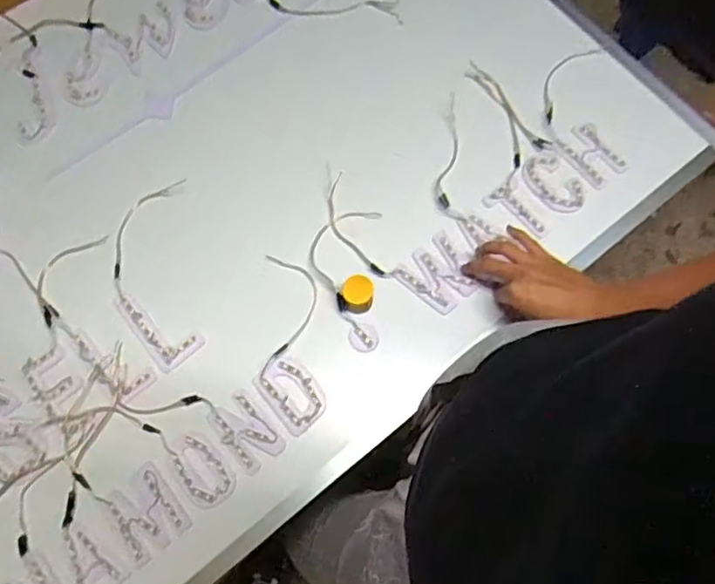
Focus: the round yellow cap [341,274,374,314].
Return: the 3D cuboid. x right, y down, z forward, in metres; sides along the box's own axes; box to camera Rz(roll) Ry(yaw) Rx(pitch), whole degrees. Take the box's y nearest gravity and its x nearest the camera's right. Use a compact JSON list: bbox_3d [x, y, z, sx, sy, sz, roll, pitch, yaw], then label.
[{"bbox_3d":[0.000,0.003,0.678,0.034,0.048,0.030,3,72,1],"label":"round yellow cap"}]

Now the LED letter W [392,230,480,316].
[{"bbox_3d":[0.095,-0.020,0.704,0.079,0.016,0.078,-39,76,-12],"label":"LED letter W"}]

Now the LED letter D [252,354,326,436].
[{"bbox_3d":[-0.072,0.109,0.662,0.056,0.005,0.084,-39,76,-12],"label":"LED letter D"}]

